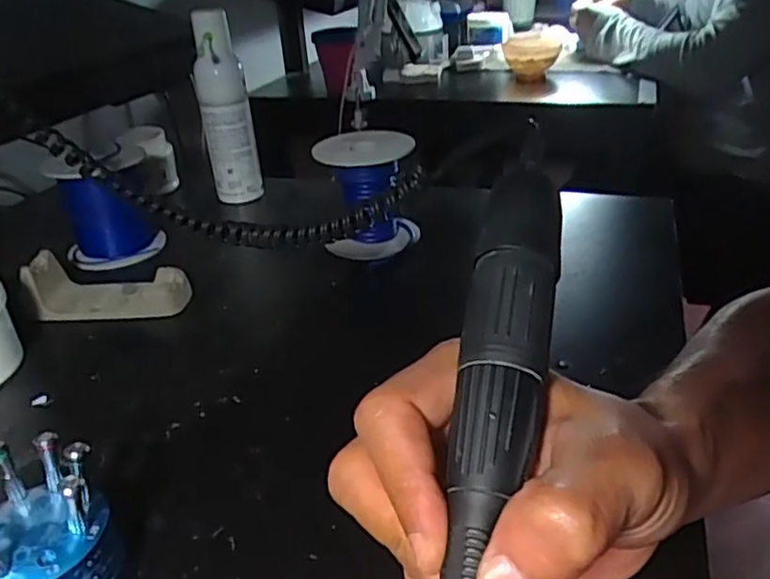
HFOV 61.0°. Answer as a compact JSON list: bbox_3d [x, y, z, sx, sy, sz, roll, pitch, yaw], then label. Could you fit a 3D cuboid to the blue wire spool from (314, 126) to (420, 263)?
[{"bbox_3d":[-0.015,-0.081,0.575,0.085,0.098,0.081,-3,29,0],"label":"blue wire spool"}]

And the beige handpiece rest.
[{"bbox_3d":[-0.217,-0.005,0.516,0.119,0.040,0.044,-3,29,2],"label":"beige handpiece rest"}]

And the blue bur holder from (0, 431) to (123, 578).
[{"bbox_3d":[-0.150,0.106,0.282,0.059,0.067,0.064,-22,34,-29],"label":"blue bur holder"}]

